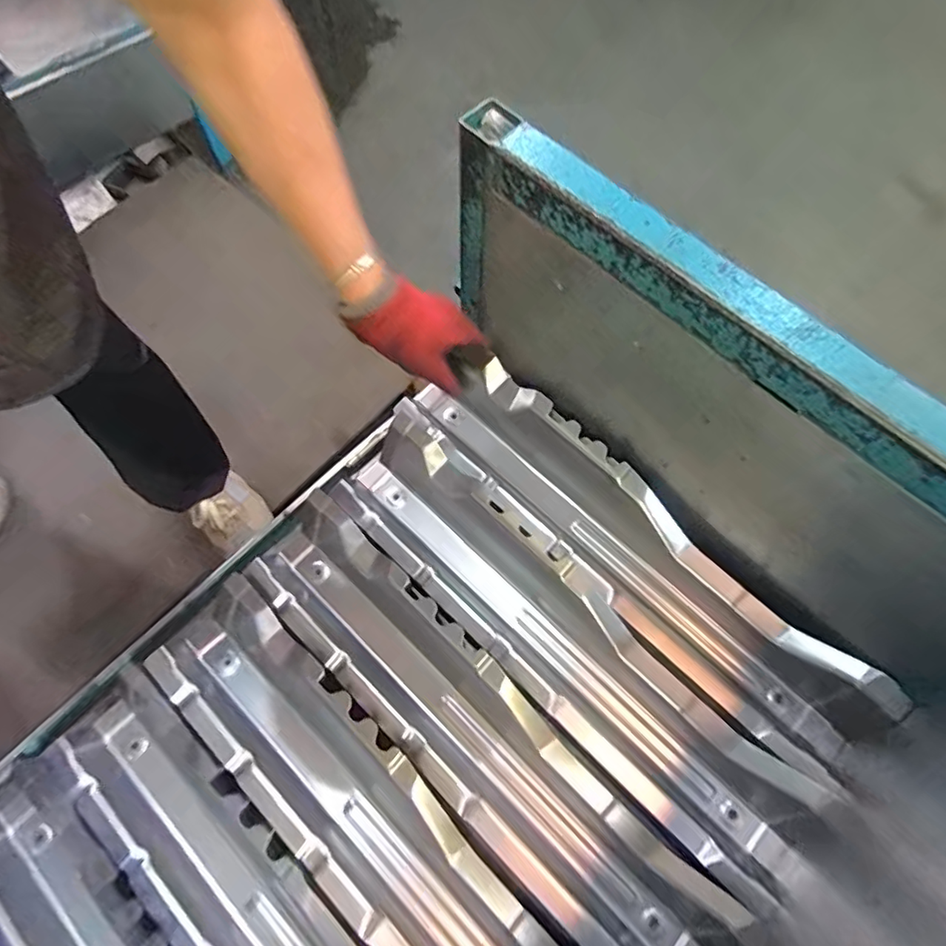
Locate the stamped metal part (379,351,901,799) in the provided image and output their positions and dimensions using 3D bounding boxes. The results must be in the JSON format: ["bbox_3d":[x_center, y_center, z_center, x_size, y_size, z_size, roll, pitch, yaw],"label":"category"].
[{"bbox_3d":[0.161,0.088,0.613,0.588,0.087,0.142,43,74,14],"label":"stamped metal part"}]

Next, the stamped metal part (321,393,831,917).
[{"bbox_3d":[0.095,0.165,0.584,0.586,0.077,0.158,43,74,12],"label":"stamped metal part"}]

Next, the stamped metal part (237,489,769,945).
[{"bbox_3d":[0.001,0.269,0.554,0.577,0.071,0.135,42,74,12],"label":"stamped metal part"}]

